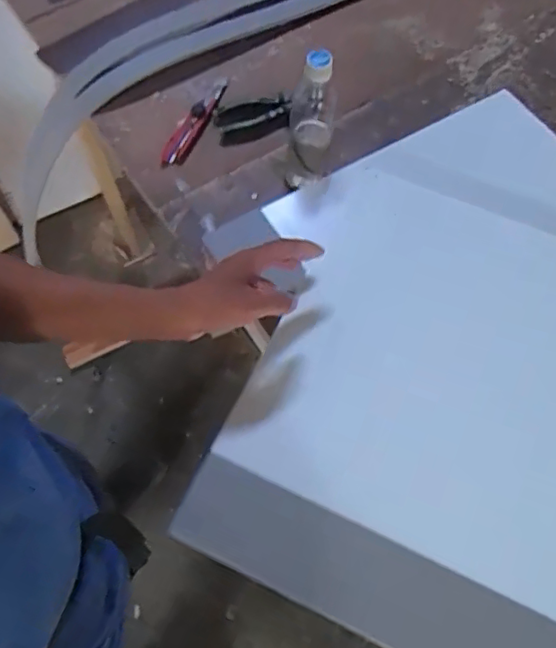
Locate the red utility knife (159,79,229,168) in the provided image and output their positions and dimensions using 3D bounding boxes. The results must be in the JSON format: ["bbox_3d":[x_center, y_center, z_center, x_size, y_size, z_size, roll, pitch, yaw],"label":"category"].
[{"bbox_3d":[-0.123,-0.299,0.863,0.037,0.023,0.178,23,66,10],"label":"red utility knife"}]

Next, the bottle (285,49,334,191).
[{"bbox_3d":[0.039,-0.252,0.725,0.055,0.188,0.076,6,64,2],"label":"bottle"}]

